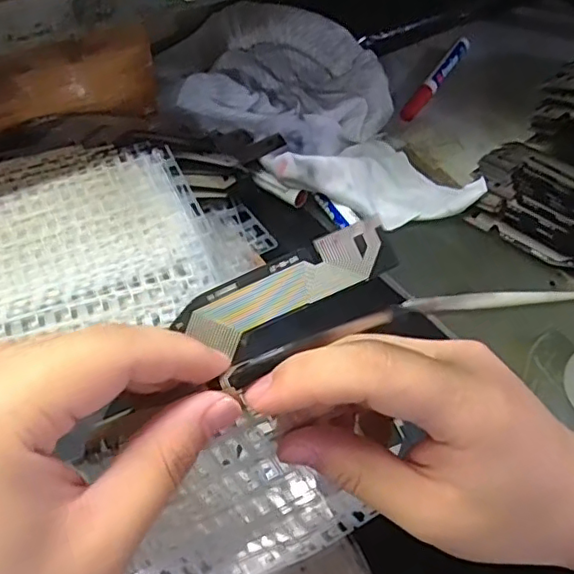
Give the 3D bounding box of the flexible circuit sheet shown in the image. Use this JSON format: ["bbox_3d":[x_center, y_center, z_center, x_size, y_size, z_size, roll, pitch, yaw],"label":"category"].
[{"bbox_3d":[0.000,0.000,0.219,0.083,0.005,0.025,-29,84,-2],"label":"flexible circuit sheet"}]

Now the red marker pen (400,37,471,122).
[{"bbox_3d":[0.144,-0.200,0.554,0.015,0.015,0.135,26,54,19],"label":"red marker pen"}]

